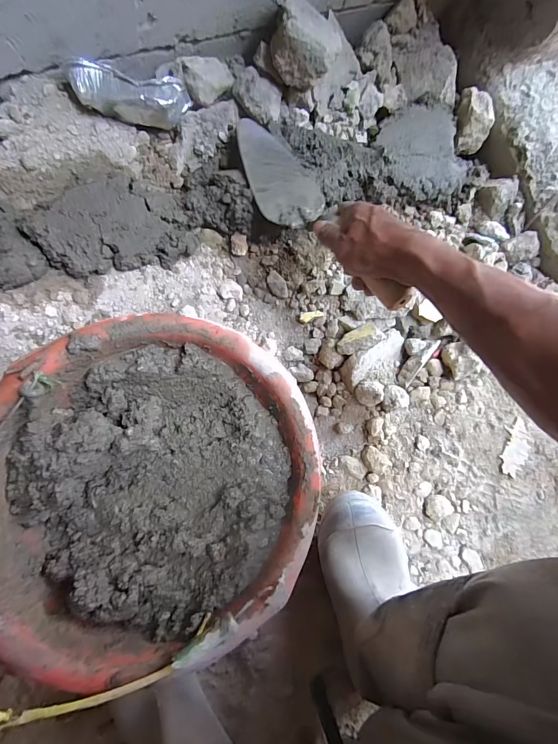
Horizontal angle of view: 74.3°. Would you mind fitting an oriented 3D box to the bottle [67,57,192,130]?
[{"bbox_3d":[-0.188,-0.349,0.466,0.141,0.044,0.047,2,86,-9],"label":"bottle"}]

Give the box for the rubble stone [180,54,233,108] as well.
[{"bbox_3d":[-0.093,-0.387,0.491,0.064,0.031,0.054,-12,88,-10],"label":"rubble stone"}]

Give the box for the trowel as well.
[{"bbox_3d":[0.040,-0.192,0.445,0.088,0.045,0.327,-30,68,-10],"label":"trowel"}]

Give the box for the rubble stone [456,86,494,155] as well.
[{"bbox_3d":[0.300,-0.393,0.571,0.055,0.042,0.085,-4,87,-9],"label":"rubble stone"}]

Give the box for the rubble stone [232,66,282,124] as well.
[{"bbox_3d":[-0.029,-0.380,0.510,0.069,0.026,0.050,34,82,-6],"label":"rubble stone"}]

